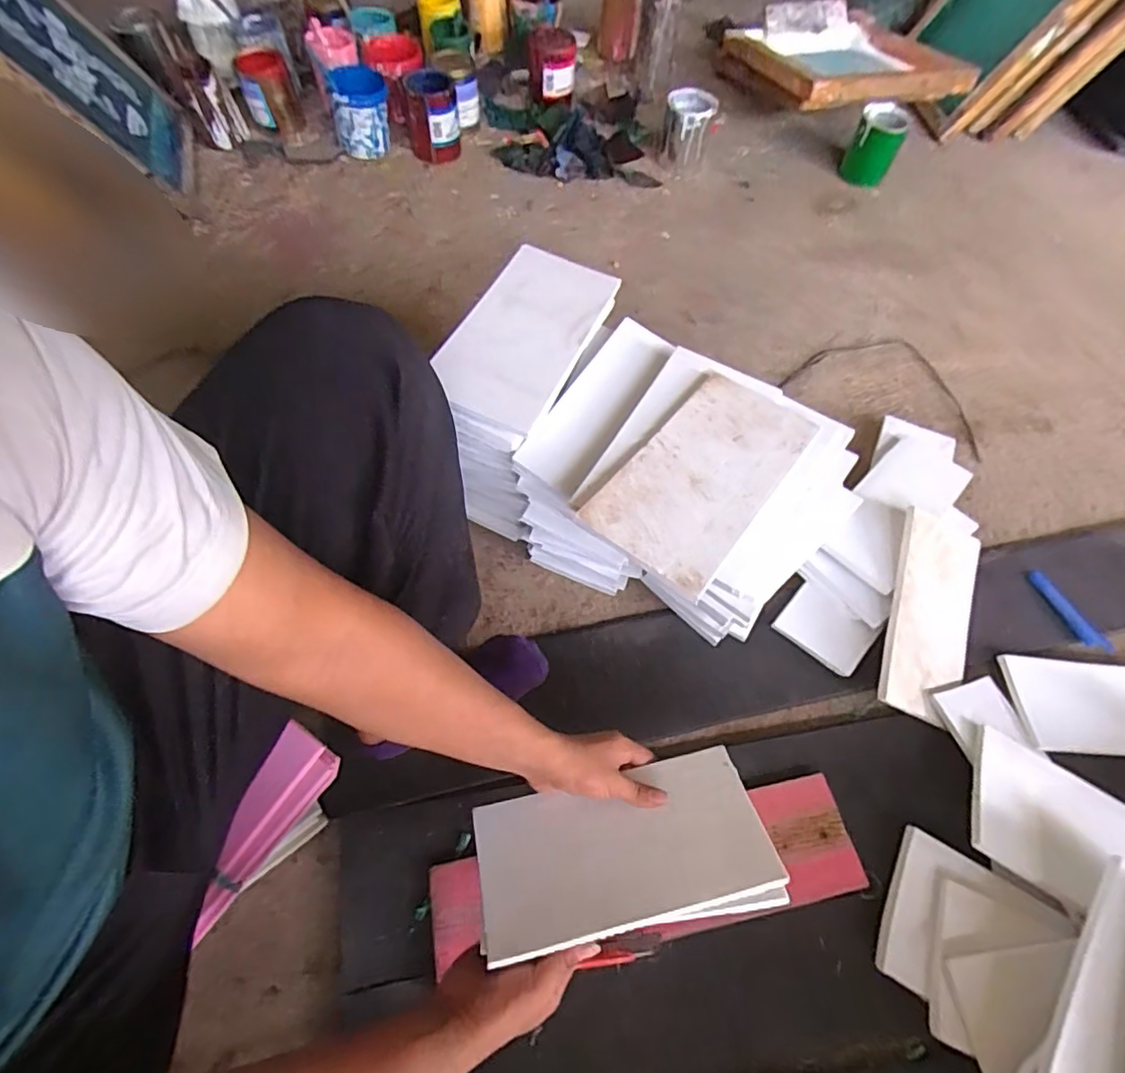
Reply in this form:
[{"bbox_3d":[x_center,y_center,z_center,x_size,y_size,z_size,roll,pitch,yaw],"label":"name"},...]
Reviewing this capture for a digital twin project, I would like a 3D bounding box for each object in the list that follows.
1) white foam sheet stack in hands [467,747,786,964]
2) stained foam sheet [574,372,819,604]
[{"bbox_3d":[0.056,0.294,0.533,0.269,0.011,0.136,-10,45,-7],"label":"white foam sheet stack in hands"},{"bbox_3d":[0.151,-0.068,0.595,0.139,0.009,0.267,35,64,18],"label":"stained foam sheet"}]

